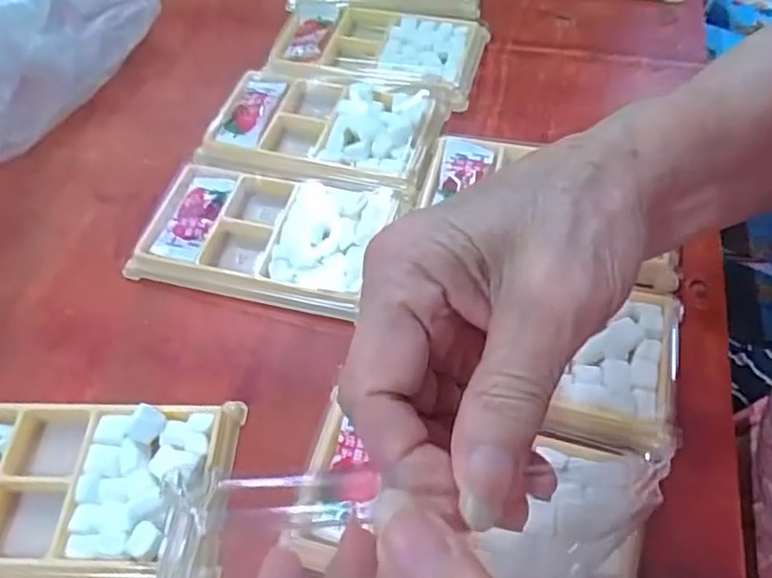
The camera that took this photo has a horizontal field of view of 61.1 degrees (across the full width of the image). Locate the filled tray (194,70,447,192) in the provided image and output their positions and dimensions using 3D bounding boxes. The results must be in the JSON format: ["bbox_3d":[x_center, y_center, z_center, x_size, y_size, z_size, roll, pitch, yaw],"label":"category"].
[{"bbox_3d":[-0.037,-0.098,0.391,0.130,0.014,0.079,12,57,10],"label":"filled tray"}]

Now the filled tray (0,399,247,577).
[{"bbox_3d":[-0.133,0.083,0.277,0.130,0.016,0.078,0,56,2],"label":"filled tray"}]

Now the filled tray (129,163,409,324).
[{"bbox_3d":[-0.062,-0.030,0.351,0.126,0.014,0.082,12,57,10],"label":"filled tray"}]

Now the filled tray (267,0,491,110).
[{"bbox_3d":[-0.007,-0.161,0.433,0.139,0.014,0.079,13,57,11],"label":"filled tray"}]

